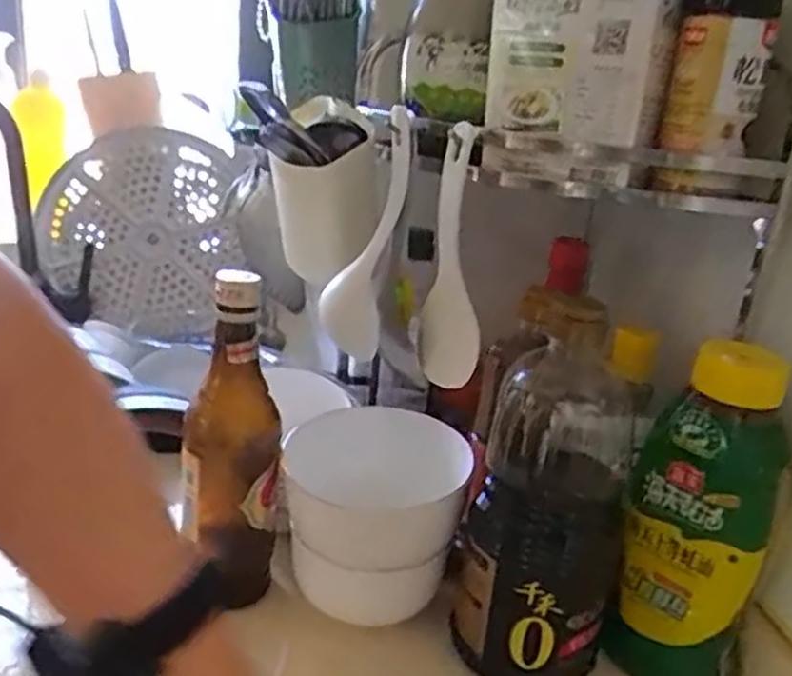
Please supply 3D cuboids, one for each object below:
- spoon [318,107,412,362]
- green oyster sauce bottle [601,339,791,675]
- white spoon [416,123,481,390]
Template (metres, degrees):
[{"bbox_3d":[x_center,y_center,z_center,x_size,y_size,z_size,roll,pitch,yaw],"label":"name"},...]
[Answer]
[{"bbox_3d":[-0.024,-0.075,0.559,0.054,0.177,0.028,5,20,-1],"label":"spoon"},{"bbox_3d":[0.201,0.136,0.511,0.090,0.273,0.069,17,21,26],"label":"green oyster sauce bottle"},{"bbox_3d":[0.045,-0.055,0.538,0.042,0.182,0.038,7,20,4],"label":"white spoon"}]

